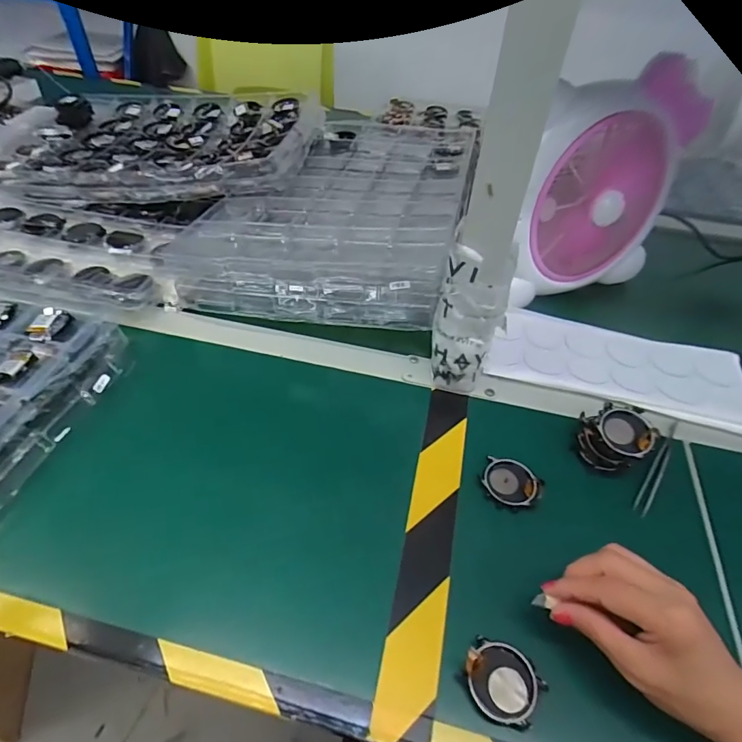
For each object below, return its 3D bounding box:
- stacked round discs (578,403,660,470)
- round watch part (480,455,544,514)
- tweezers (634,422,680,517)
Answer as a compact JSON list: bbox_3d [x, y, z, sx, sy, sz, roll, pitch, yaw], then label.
[{"bbox_3d":[0.221,0.062,0.427,0.055,0.045,0.058,1,47,-3],"label":"stacked round discs"},{"bbox_3d":[0.122,0.099,0.415,0.049,0.008,0.044,37,55,27],"label":"round watch part"},{"bbox_3d":[0.264,0.087,0.432,0.011,0.013,0.126,31,52,23],"label":"tweezers"}]

